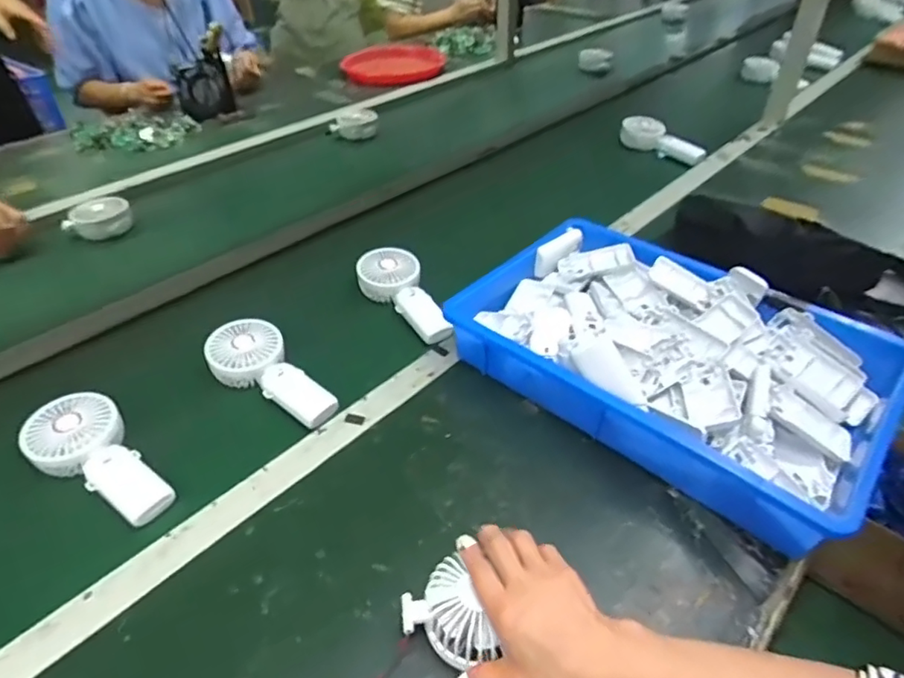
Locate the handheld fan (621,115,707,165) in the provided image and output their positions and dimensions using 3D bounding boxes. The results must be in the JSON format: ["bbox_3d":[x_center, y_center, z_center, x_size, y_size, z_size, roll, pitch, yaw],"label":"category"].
[{"bbox_3d":[0.457,-0.439,1.220,0.070,0.052,0.193,-30,48,-30],"label":"handheld fan"}]

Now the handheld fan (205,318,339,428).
[{"bbox_3d":[-0.215,0.046,0.682,0.185,0.043,0.085,34,51,18],"label":"handheld fan"}]

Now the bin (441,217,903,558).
[{"bbox_3d":[0.243,0.014,0.641,0.433,0.086,0.291,29,49,31],"label":"bin"}]

